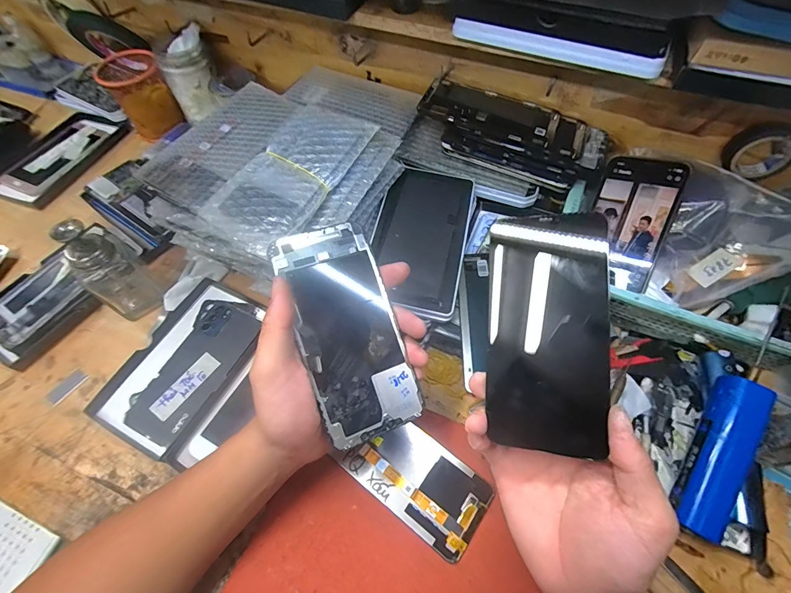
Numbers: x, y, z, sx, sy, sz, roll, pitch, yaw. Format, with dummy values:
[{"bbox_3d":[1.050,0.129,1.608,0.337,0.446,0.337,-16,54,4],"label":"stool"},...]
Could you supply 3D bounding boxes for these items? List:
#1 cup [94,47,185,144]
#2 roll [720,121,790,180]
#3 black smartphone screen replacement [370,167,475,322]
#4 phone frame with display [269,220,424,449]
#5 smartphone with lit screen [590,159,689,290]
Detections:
[{"bbox_3d":[-0.405,-0.328,0.582,0.083,0.098,0.102,-28,63,-14],"label":"cup"},{"bbox_3d":[0.371,-0.148,0.369,0.052,0.046,0.030,13,61,9],"label":"roll"},{"bbox_3d":[0.028,-0.066,0.396,0.098,0.011,0.177,14,67,4],"label":"black smartphone screen replacement"},{"bbox_3d":[-0.034,0.026,0.270,0.070,0.004,0.156,-19,89,-18],"label":"phone frame with display"},{"bbox_3d":[0.246,-0.077,0.381,0.071,0.009,0.130,19,99,29],"label":"smartphone with lit screen"}]

